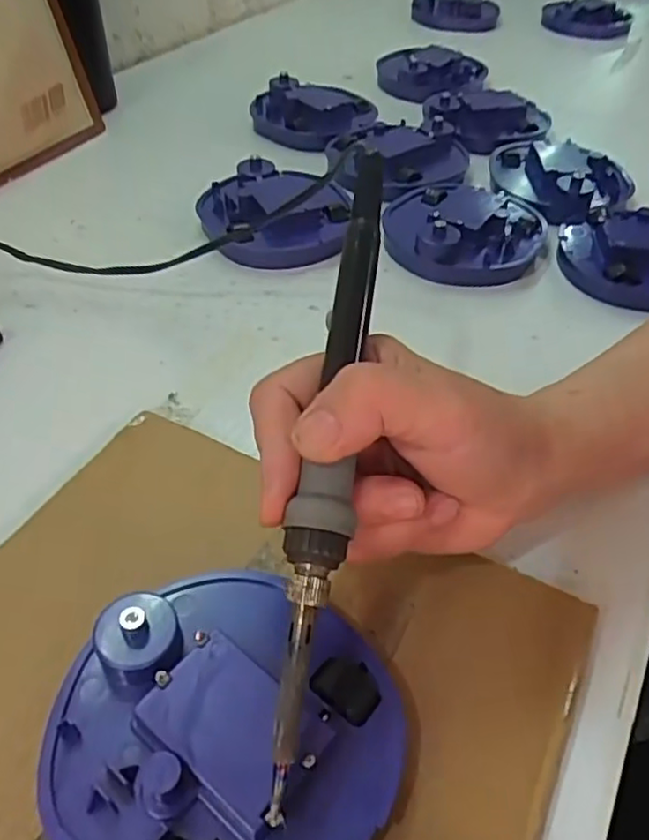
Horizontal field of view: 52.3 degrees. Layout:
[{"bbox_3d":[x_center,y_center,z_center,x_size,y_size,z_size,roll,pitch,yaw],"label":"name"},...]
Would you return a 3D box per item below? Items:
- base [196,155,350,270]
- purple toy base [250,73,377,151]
[{"bbox_3d":[-0.035,-0.144,0.462,0.097,0.032,0.102,2,46,-2],"label":"base"},{"bbox_3d":[-0.013,-0.270,0.583,0.103,0.030,0.090,16,47,11],"label":"purple toy base"}]

